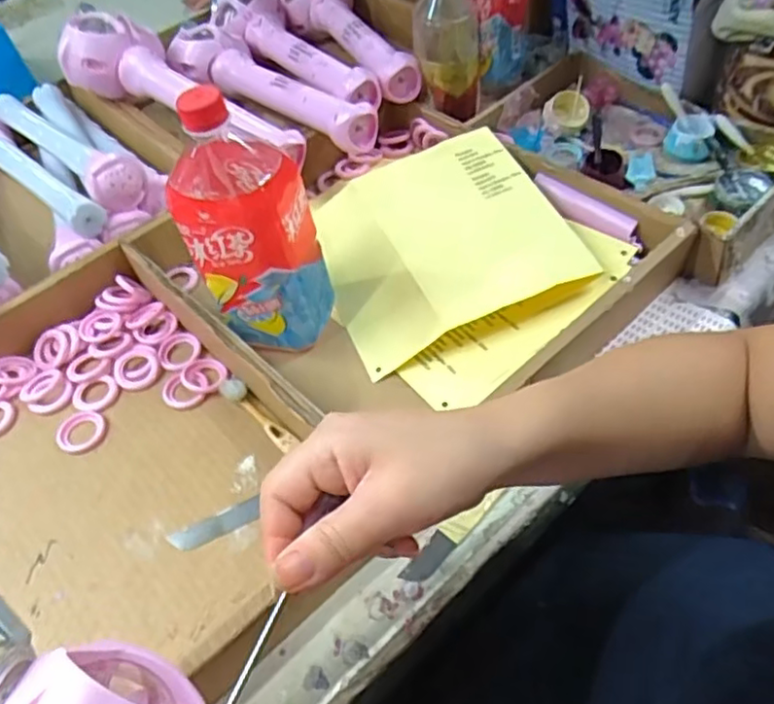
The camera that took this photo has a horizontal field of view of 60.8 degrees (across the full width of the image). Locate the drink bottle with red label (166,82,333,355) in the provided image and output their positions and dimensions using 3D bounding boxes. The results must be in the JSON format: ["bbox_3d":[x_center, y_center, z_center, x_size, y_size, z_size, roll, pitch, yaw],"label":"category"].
[{"bbox_3d":[-0.105,-0.097,0.503,0.091,0.215,0.101,-19,52,-9],"label":"drink bottle with red label"}]

